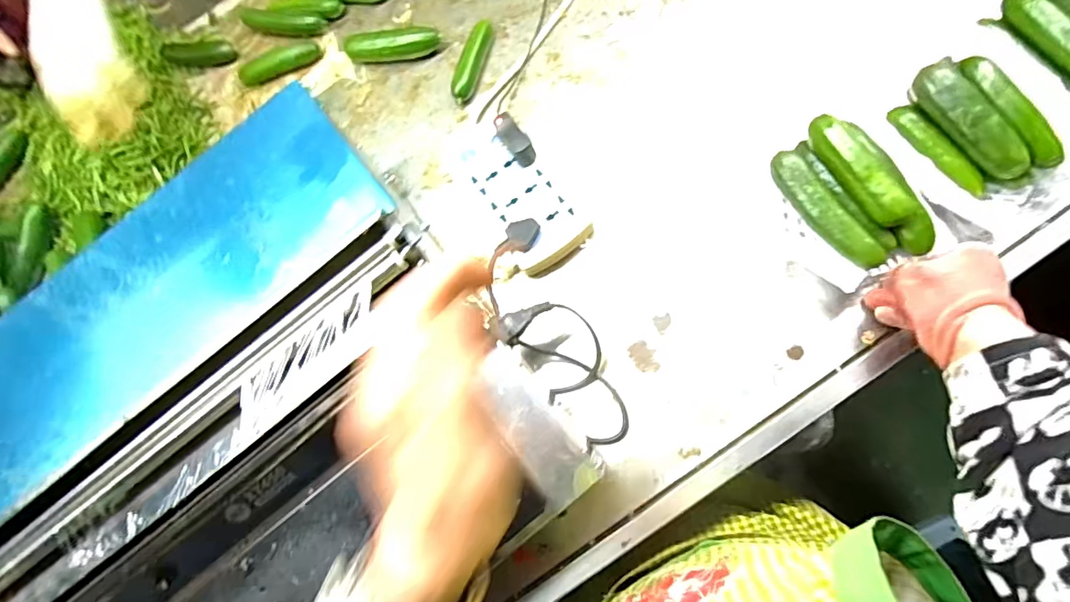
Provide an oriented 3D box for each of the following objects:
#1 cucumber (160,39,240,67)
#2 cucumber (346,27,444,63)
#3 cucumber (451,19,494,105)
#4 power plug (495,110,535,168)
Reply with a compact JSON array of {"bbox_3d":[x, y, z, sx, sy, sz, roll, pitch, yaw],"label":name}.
[{"bbox_3d":[-0.473,-0.350,0.673,0.091,0.033,0.030,-14,84,-18],"label":"cucumber"},{"bbox_3d":[-0.185,-0.334,0.618,0.127,0.033,0.034,-7,84,3],"label":"cucumber"},{"bbox_3d":[-0.081,-0.297,0.592,0.030,0.030,0.102,19,86,5],"label":"cucumber"},{"bbox_3d":[-0.022,-0.175,0.517,0.020,0.036,0.054,-38,84,0],"label":"power plug"}]

